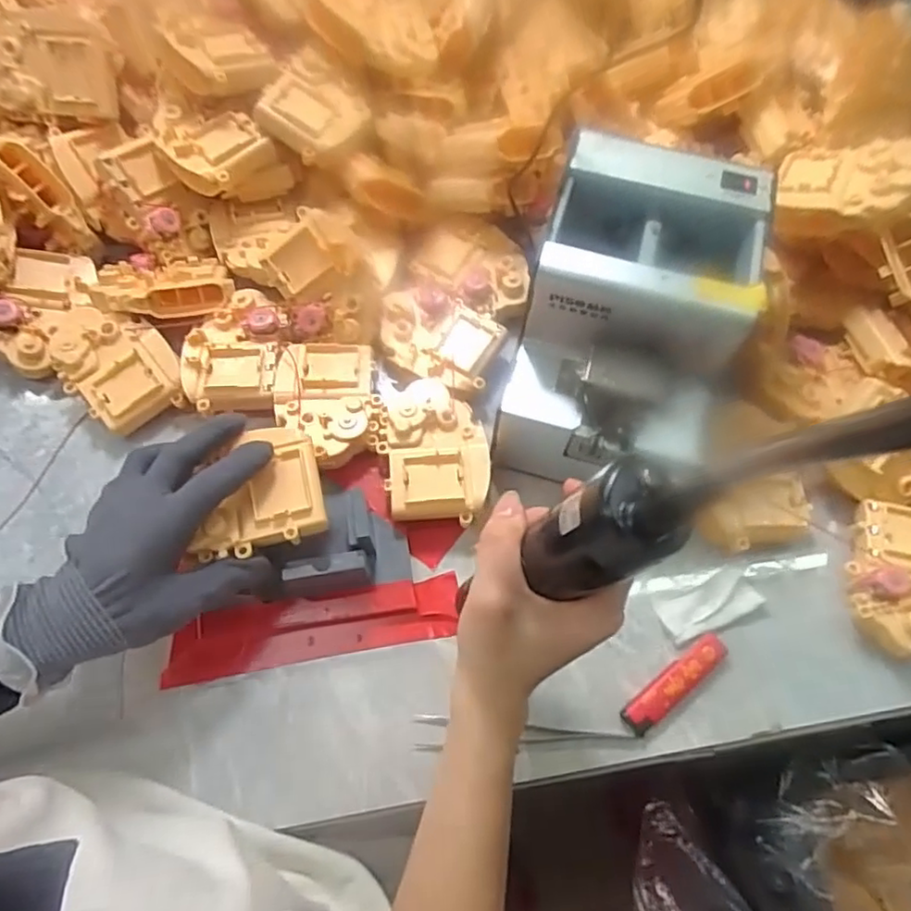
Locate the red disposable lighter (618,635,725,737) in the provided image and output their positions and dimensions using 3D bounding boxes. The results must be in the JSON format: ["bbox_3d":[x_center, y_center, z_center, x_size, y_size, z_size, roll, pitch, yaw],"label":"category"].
[{"bbox_3d":[0.137,0.140,0.395,0.081,0.008,0.019,-35,71,-15],"label":"red disposable lighter"}]

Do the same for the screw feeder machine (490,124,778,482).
[{"bbox_3d":[0.110,-0.077,0.402,0.132,0.115,0.185,20,67,8],"label":"screw feeder machine"}]

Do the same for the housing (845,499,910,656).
[{"bbox_3d":[0.291,0.078,0.411,0.068,0.036,0.100,13,66,5],"label":"housing"}]

